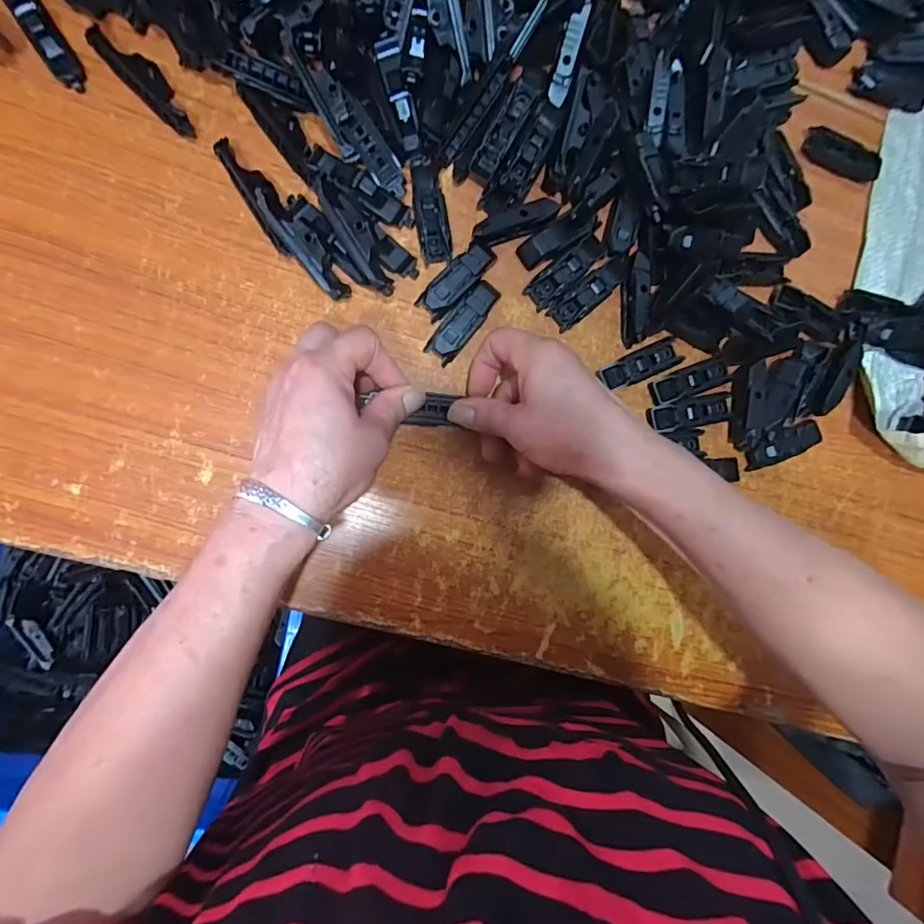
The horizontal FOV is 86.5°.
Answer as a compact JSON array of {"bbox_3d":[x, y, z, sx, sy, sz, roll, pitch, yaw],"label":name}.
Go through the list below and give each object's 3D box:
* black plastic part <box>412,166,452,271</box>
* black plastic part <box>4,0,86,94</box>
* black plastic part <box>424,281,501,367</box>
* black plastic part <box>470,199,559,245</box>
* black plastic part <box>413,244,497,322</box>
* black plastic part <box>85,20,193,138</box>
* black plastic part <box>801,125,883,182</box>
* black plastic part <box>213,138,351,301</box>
[{"bbox_3d":[-0.022,-0.176,0.346,0.022,0.011,0.066,-9,90,-9],"label":"black plastic part"},{"bbox_3d":[-0.270,-0.278,0.309,0.017,0.017,0.082,-34,94,-9],"label":"black plastic part"},{"bbox_3d":[0.002,-0.101,0.349,0.022,0.014,0.066,39,83,-6],"label":"black plastic part"},{"bbox_3d":[0.039,-0.171,0.346,0.063,0.010,0.016,-24,92,-9],"label":"black plastic part"},{"bbox_3d":[-0.002,-0.129,0.347,0.065,0.012,0.022,-45,95,-8],"label":"black plastic part"},{"bbox_3d":[-0.207,-0.250,0.322,0.078,0.016,0.021,42,83,-6],"label":"black plastic part"},{"bbox_3d":[0.312,-0.251,0.401,0.064,0.009,0.025,19,85,-8],"label":"black plastic part"},{"bbox_3d":[-0.121,-0.160,0.325,0.024,0.025,0.122,-40,95,-8],"label":"black plastic part"}]

